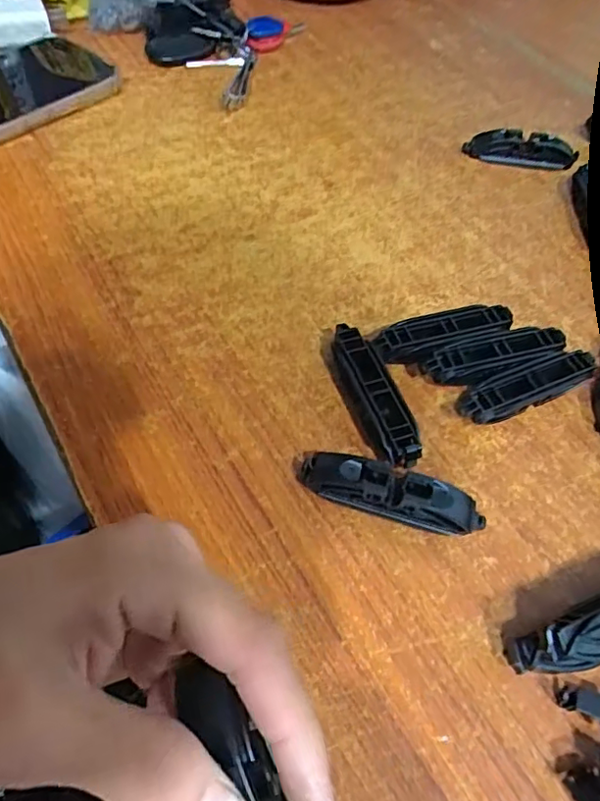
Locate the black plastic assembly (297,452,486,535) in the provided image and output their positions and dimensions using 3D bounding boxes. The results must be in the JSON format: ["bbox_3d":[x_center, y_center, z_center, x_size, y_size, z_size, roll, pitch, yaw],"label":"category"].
[{"bbox_3d":[0.040,0.040,0.247,0.081,0.020,0.017,16,56,5],"label":"black plastic assembly"}]

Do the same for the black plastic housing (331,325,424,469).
[{"bbox_3d":[0.036,-0.001,0.275,0.020,0.019,0.078,-13,58,-14],"label":"black plastic housing"}]

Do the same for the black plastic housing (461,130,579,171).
[{"bbox_3d":[0.164,-0.186,0.417,0.080,0.019,0.017,13,56,3],"label":"black plastic housing"}]

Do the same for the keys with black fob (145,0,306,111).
[{"bbox_3d":[-0.072,-0.293,0.456,0.102,0.027,0.144,19,56,7],"label":"keys with black fob"}]

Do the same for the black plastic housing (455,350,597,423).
[{"bbox_3d":[0.115,-0.006,0.287,0.075,0.018,0.021,-20,60,-18],"label":"black plastic housing"}]

